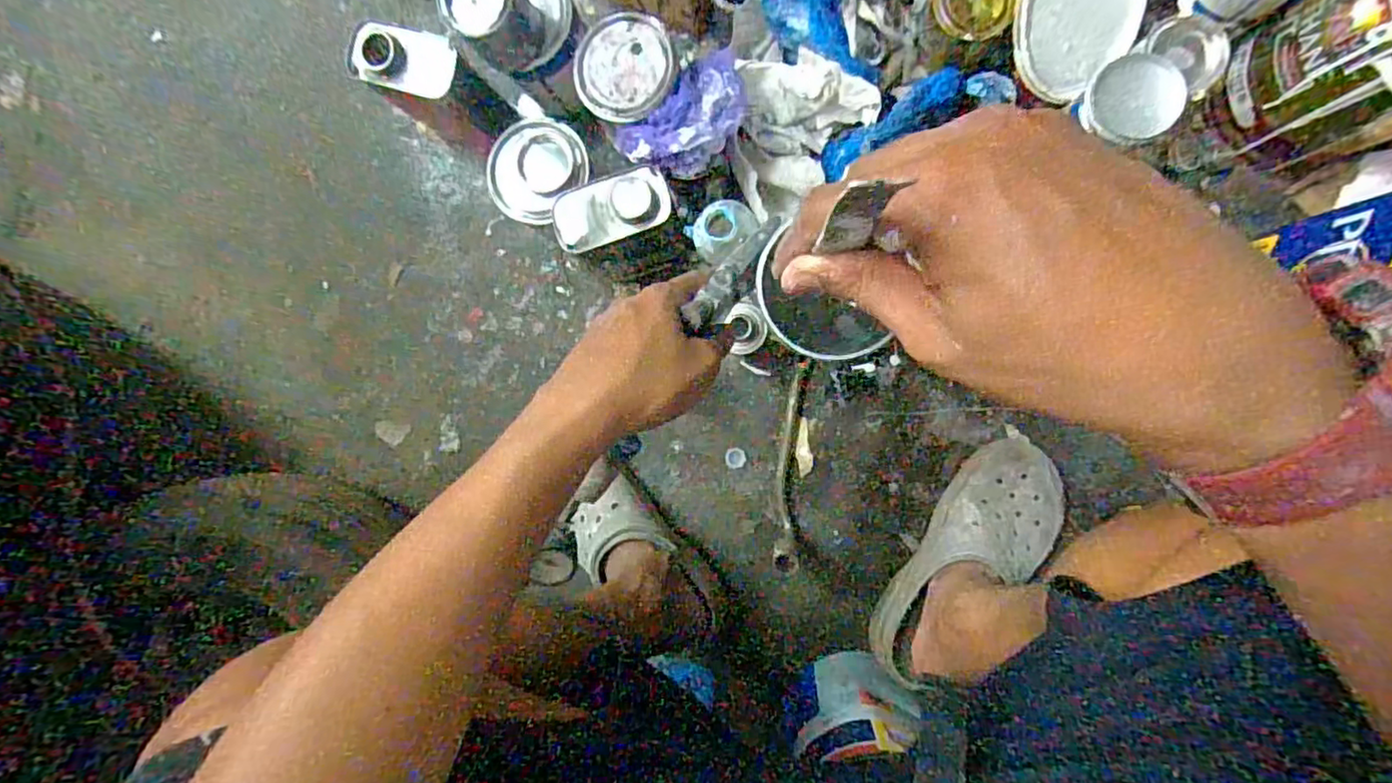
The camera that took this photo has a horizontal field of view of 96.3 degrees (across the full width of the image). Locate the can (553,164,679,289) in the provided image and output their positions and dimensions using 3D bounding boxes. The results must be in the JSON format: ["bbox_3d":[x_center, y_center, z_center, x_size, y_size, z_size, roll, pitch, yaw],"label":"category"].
[{"bbox_3d":[-0.075,-0.166,0.663,0.116,0.187,0.055,-18,90,6],"label":"can"}]

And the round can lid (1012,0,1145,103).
[{"bbox_3d":[0.363,-0.359,0.587,0.152,0.013,0.147,-18,117,-16],"label":"round can lid"}]

